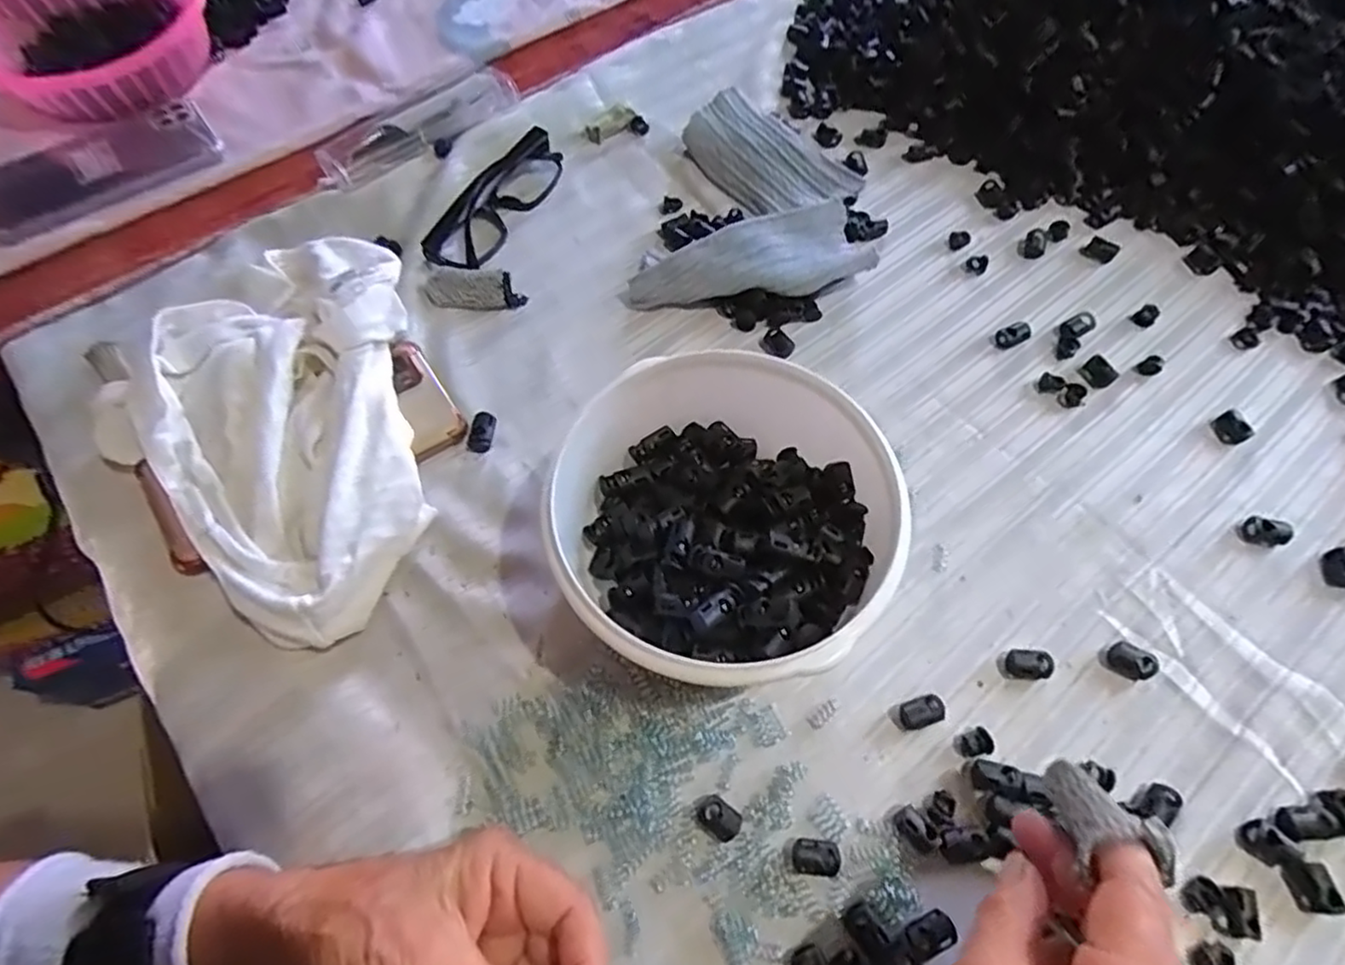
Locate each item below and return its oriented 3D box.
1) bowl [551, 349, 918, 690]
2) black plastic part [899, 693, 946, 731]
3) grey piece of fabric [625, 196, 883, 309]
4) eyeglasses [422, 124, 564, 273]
[{"bbox_3d":[0.022,0.018,0.342,0.161,0.079,0.170,0,61,1],"label":"bowl"},{"bbox_3d":[0.122,0.112,0.331,0.021,0.009,0.014,-20,63,-9],"label":"black plastic part"},{"bbox_3d":[0.054,-0.142,0.451,0.162,0.030,0.056,-20,63,-10],"label":"grey piece of fabric"},{"bbox_3d":[-0.126,-0.201,0.493,0.038,0.029,0.132,21,64,12],"label":"eyeglasses"}]

